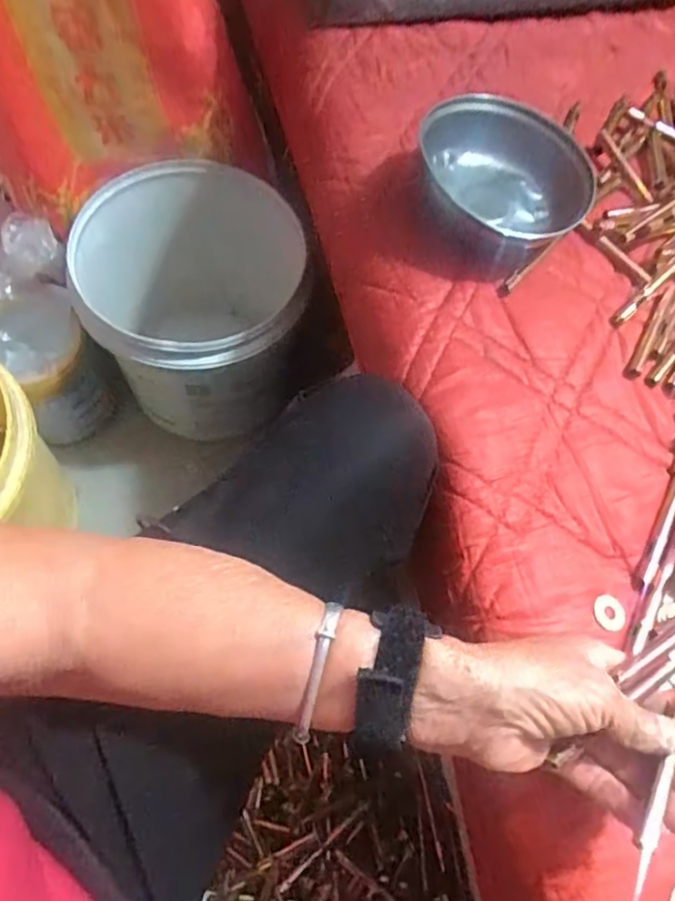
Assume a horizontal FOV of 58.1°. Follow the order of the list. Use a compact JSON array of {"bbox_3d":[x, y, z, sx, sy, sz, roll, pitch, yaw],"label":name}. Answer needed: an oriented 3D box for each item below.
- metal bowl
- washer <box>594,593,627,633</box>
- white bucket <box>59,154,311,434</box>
[{"bbox_3d":[0.133,-0.204,0.481,0.135,0.067,0.145,2,66,-5],"label":"metal bowl"},{"bbox_3d":[0.170,0.102,0.379,0.023,0.004,0.022,-13,73,-20],"label":"washer"},{"bbox_3d":[-0.191,-0.171,0.781,0.295,0.270,0.272,2,66,-5],"label":"white bucket"}]

